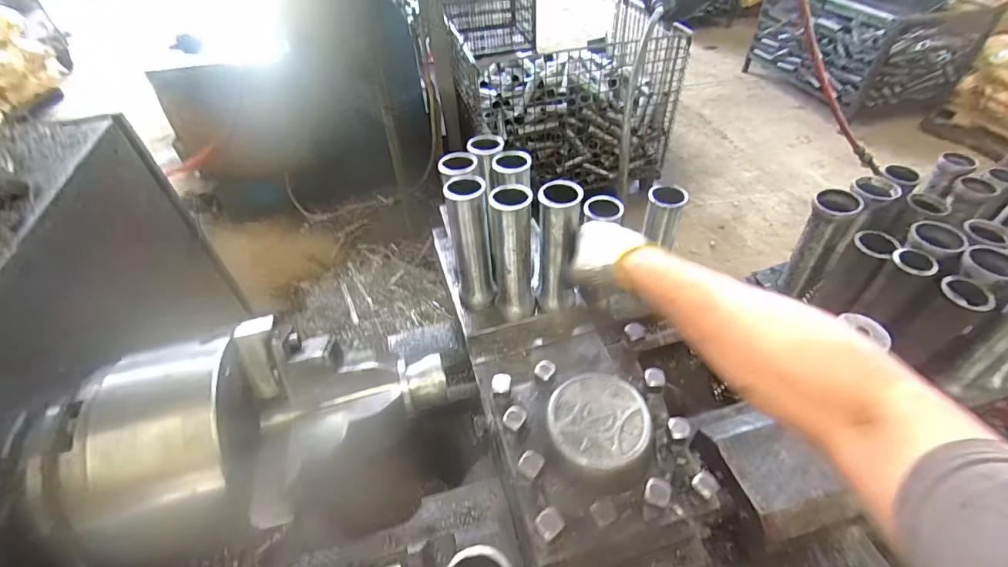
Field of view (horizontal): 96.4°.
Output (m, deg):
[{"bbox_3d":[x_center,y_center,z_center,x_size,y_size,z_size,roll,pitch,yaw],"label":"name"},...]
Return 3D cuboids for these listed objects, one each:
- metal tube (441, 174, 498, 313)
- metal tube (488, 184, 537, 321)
[{"bbox_3d":[-0.045,-0.053,0.618,0.048,0.191,0.054,-13,46,-9],"label":"metal tube"},{"bbox_3d":[0.012,-0.036,0.605,0.050,0.197,0.050,-8,45,-5],"label":"metal tube"}]

